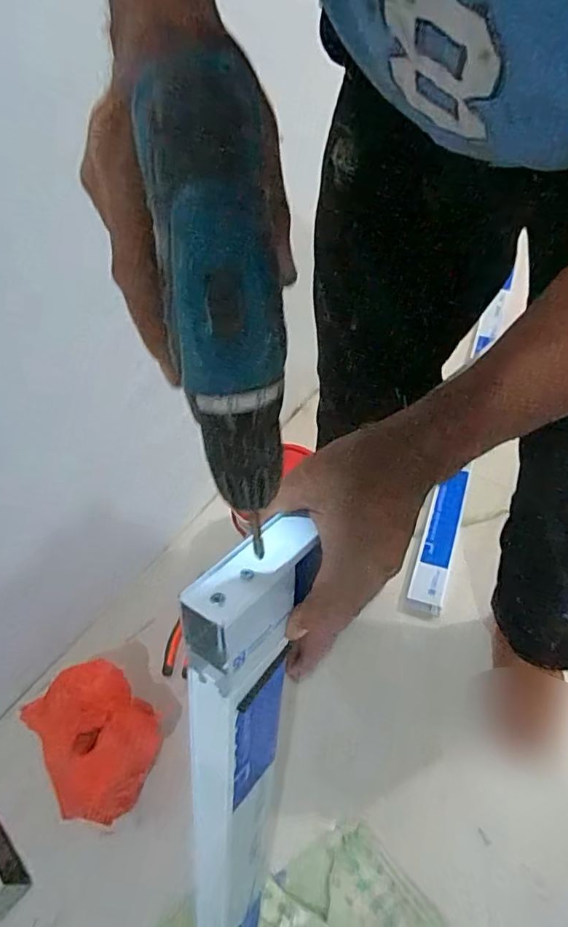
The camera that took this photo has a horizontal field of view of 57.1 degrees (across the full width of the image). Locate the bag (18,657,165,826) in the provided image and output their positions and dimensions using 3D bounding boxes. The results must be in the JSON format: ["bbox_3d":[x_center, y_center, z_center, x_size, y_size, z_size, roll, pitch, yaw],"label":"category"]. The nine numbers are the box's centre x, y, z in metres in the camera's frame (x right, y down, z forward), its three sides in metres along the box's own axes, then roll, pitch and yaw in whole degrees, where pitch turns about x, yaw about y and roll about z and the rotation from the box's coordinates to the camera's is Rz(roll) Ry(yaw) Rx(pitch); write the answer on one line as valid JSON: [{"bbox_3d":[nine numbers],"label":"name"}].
[{"bbox_3d":[-0.274,0.415,0.788,0.151,0.144,0.200,-32,51,-22],"label":"bag"}]

